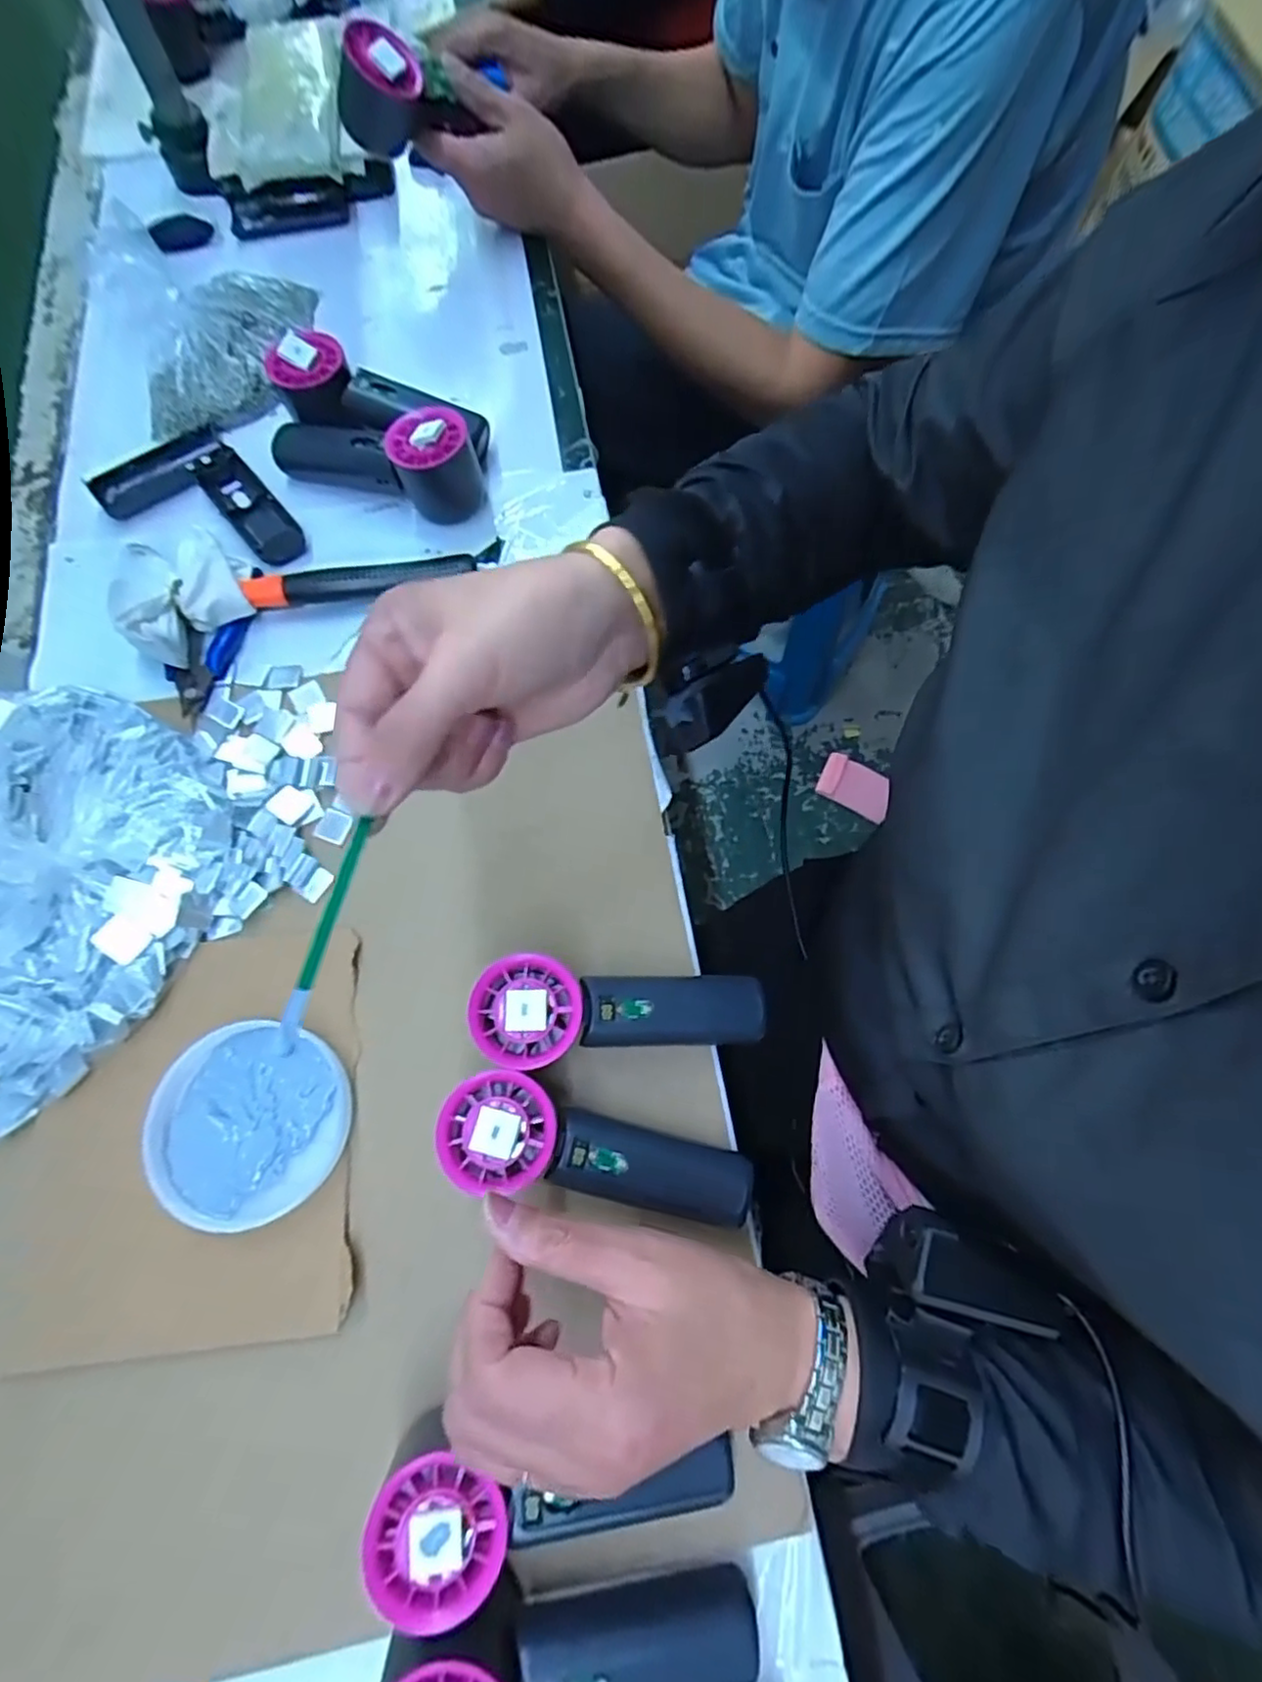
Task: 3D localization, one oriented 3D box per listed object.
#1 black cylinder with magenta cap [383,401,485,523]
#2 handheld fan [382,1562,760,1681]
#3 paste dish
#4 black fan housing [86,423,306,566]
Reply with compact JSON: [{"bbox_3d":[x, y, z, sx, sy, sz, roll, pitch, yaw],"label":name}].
[{"bbox_3d":[-0.140,-0.271,0.480,0.059,0.062,0.054,-19,74,-5],"label":"black cylinder with magenta cap"},{"bbox_3d":[-0.026,0.345,0.281,0.153,0.044,0.059,2,72,-16],"label":"handheld fan"},{"bbox_3d":[-0.207,0.151,0.355,0.103,0.013,0.097,0,71,1],"label":"paste dish"},{"bbox_3d":[-0.327,-0.249,0.494,0.099,0.020,0.164,-39,75,-11],"label":"black fan housing"}]

